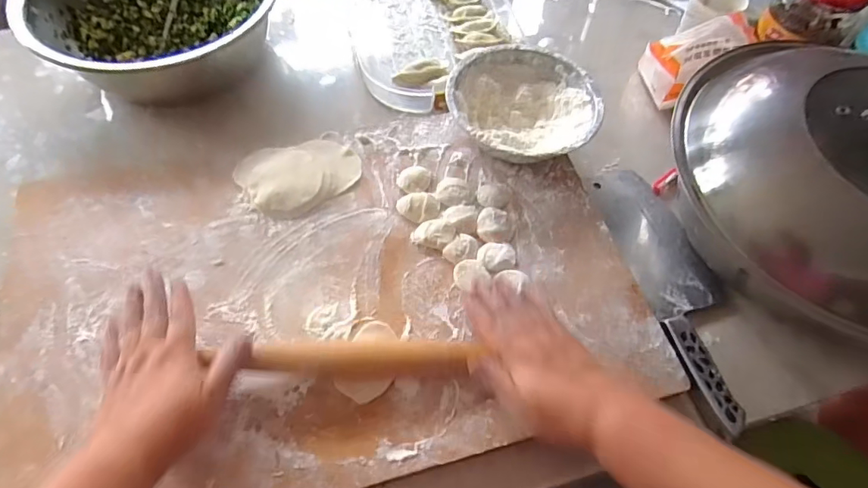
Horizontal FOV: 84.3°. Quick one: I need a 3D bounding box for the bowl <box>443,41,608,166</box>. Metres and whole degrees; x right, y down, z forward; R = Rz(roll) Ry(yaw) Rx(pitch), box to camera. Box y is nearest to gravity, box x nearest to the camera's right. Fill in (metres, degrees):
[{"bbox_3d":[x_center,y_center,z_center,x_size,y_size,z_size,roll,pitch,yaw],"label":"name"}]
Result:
[{"bbox_3d":[0.096,-0.146,0.536,0.154,0.053,0.162,1,60,-1],"label":"bowl"}]

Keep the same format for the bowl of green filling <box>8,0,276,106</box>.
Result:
[{"bbox_3d":[-0.338,-0.291,0.590,0.273,0.095,0.231,-27,64,-16],"label":"bowl of green filling"}]

